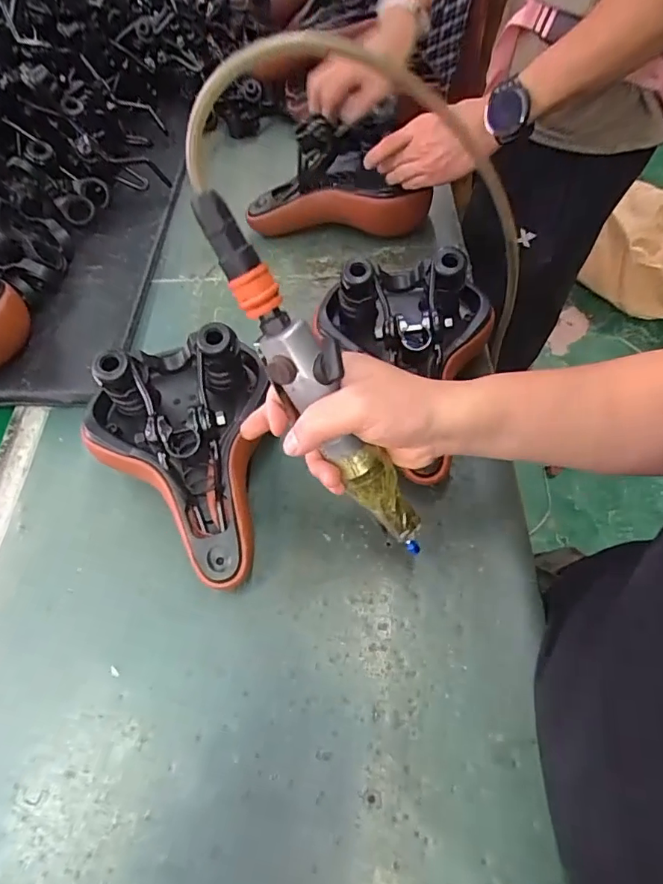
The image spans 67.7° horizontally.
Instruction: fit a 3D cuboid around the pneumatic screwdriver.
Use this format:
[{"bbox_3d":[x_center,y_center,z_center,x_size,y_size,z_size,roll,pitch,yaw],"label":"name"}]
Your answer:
[{"bbox_3d":[-0.004,-0.027,0.336,0.034,0.282,0.031,-42,26,-21],"label":"pneumatic screwdriver"}]

